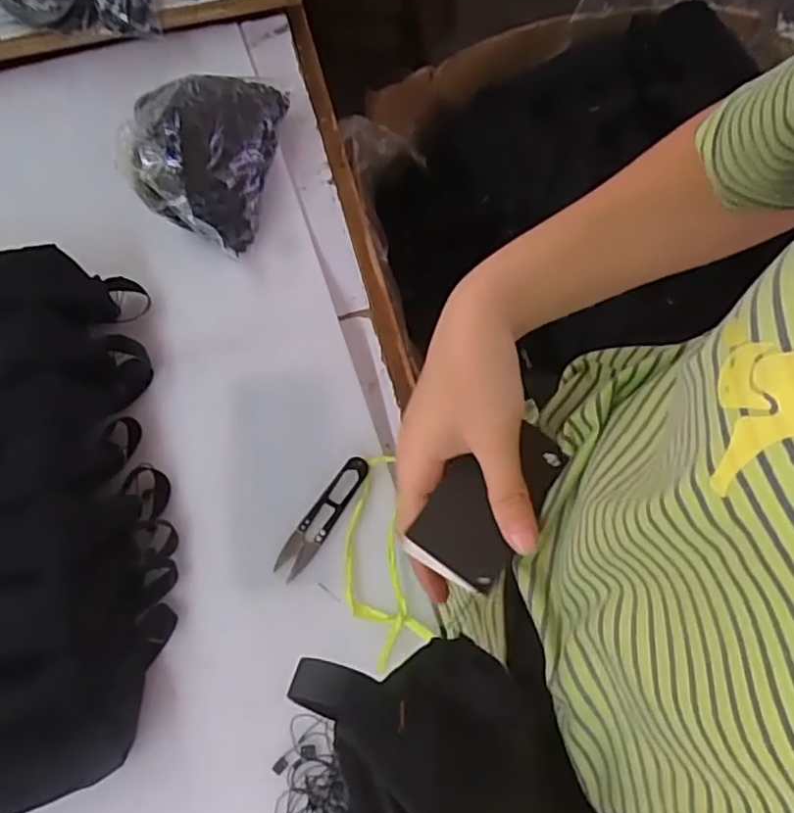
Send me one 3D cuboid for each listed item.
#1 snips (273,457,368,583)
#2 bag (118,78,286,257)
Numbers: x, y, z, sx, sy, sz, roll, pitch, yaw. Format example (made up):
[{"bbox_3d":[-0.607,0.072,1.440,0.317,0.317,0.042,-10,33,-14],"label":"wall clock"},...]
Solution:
[{"bbox_3d":[-0.055,0.082,0.497,0.021,0.014,0.100,32,74,8],"label":"snips"},{"bbox_3d":[-0.161,-0.220,0.562,0.107,0.081,0.152,12,72,2],"label":"bag"}]

